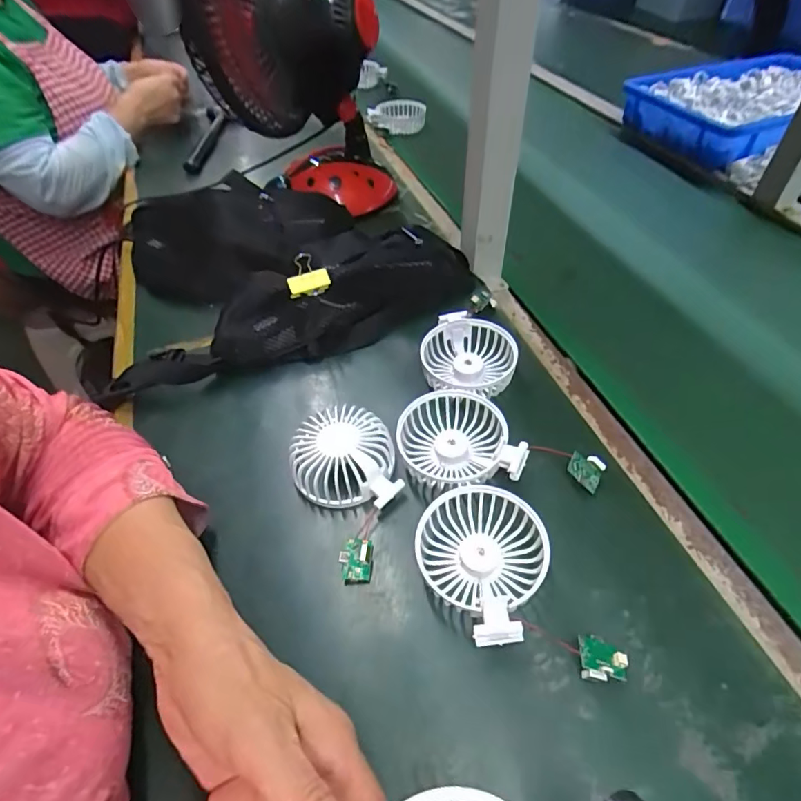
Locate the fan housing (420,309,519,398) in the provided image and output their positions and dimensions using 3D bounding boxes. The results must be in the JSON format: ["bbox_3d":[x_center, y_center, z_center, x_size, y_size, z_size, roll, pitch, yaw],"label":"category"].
[{"bbox_3d":[0.063,-0.035,0.468,0.085,0.034,0.095,19,53,19],"label":"fan housing"}]

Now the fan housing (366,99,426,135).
[{"bbox_3d":[-0.006,-0.509,0.875,0.097,0.026,0.101,4,50,7],"label":"fan housing"}]

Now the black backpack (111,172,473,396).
[{"bbox_3d":[-0.131,-0.162,0.564,0.383,0.076,0.279,-12,49,-7],"label":"black backpack"}]

